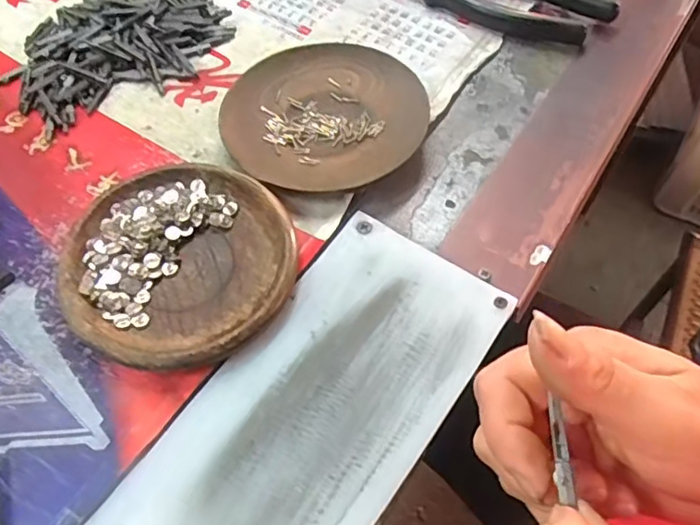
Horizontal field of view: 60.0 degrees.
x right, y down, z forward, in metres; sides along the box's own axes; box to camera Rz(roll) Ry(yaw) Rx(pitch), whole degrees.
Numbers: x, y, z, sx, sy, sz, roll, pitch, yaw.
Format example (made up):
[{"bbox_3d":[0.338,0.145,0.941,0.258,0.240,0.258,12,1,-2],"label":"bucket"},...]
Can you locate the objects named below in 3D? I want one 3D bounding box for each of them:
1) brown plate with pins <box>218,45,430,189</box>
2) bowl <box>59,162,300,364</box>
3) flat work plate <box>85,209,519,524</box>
[{"bbox_3d":[-0.016,-0.087,0.354,0.113,0.020,0.107,0,58,0],"label":"brown plate with pins"},{"bbox_3d":[-0.083,-0.001,0.299,0.110,0.015,0.112,0,58,0],"label":"bowl"},{"bbox_3d":[-0.016,0.065,0.264,0.091,0.009,0.196,31,63,18],"label":"flat work plate"}]

